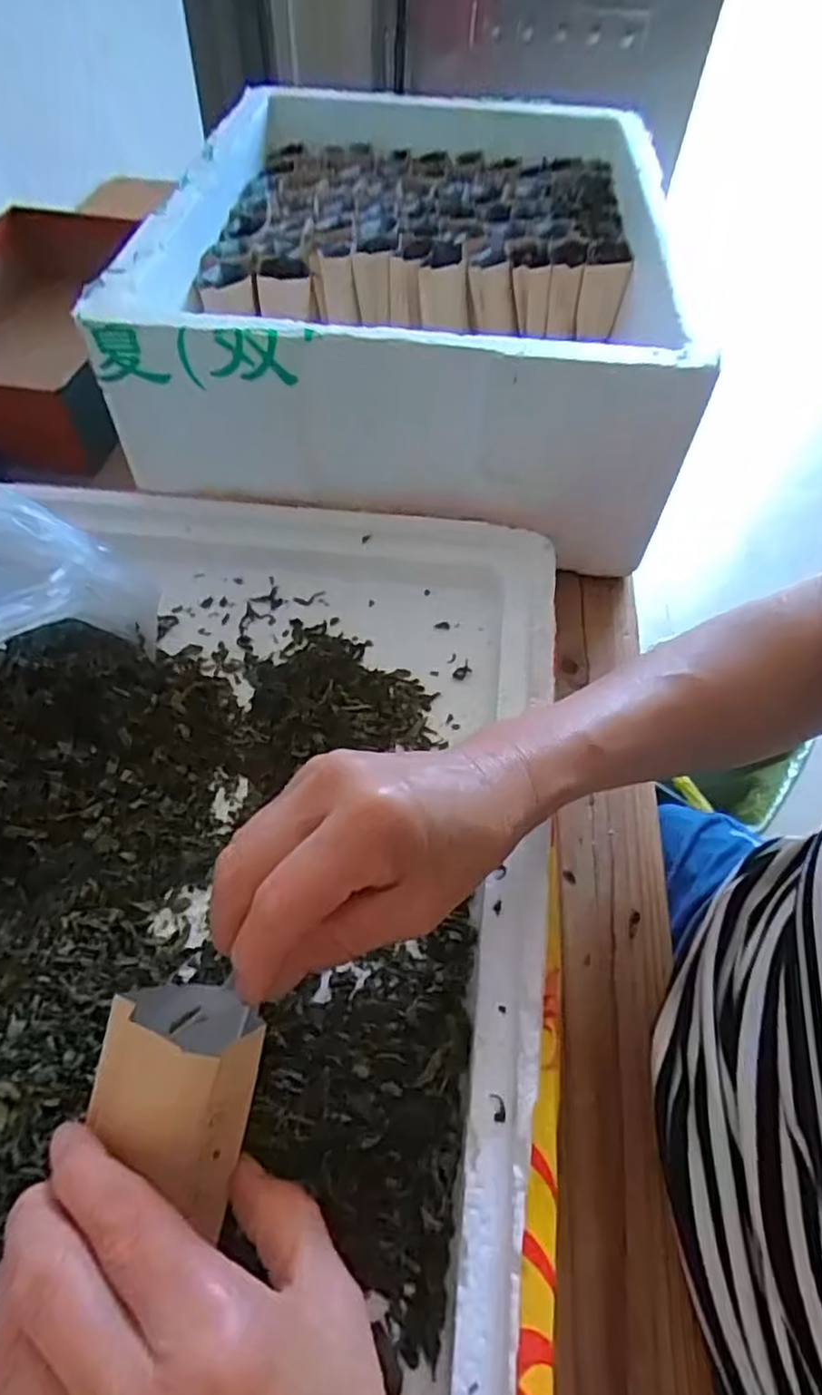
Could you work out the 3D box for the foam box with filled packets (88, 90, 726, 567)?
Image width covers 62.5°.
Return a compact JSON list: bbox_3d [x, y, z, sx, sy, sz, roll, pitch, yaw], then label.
[{"bbox_3d":[0.015,-0.338,0.548,0.348,0.122,0.476,8,54,2],"label":"foam box with filled packets"}]

